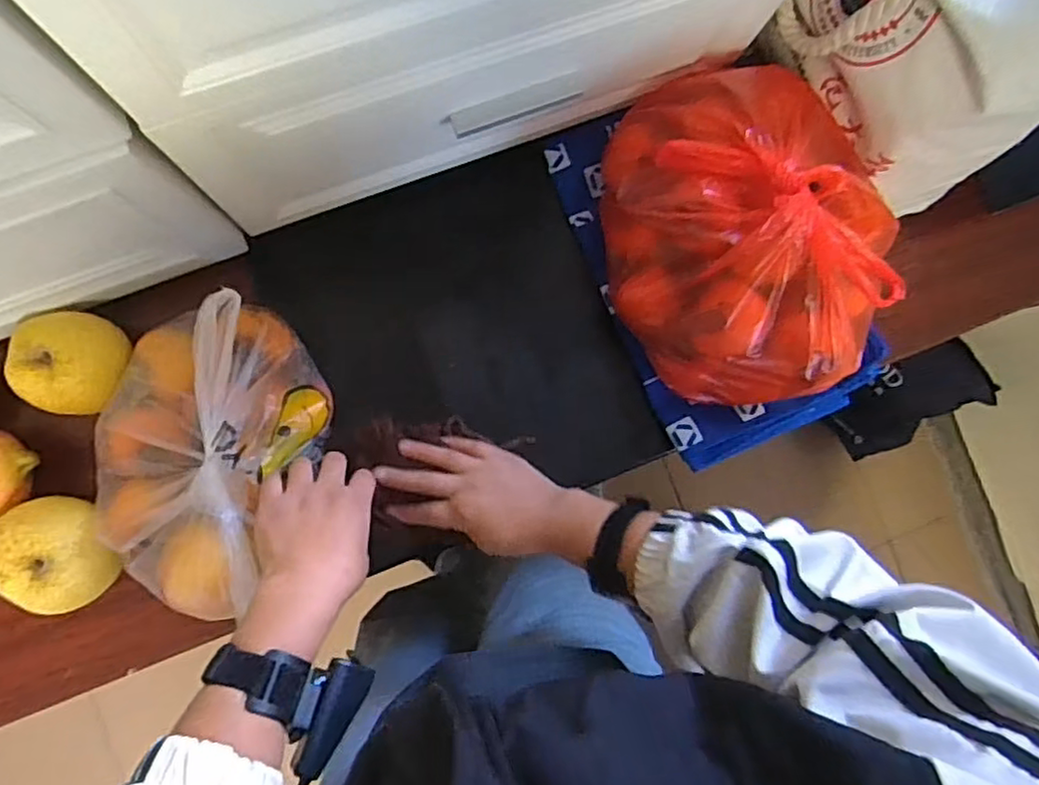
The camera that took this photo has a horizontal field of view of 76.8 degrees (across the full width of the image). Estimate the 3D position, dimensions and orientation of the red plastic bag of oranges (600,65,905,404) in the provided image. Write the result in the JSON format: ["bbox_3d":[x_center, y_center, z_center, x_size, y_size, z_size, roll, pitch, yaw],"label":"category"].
[{"bbox_3d":[0.204,-0.138,0.551,0.236,0.136,0.278,-6,88,-6],"label":"red plastic bag of oranges"}]

